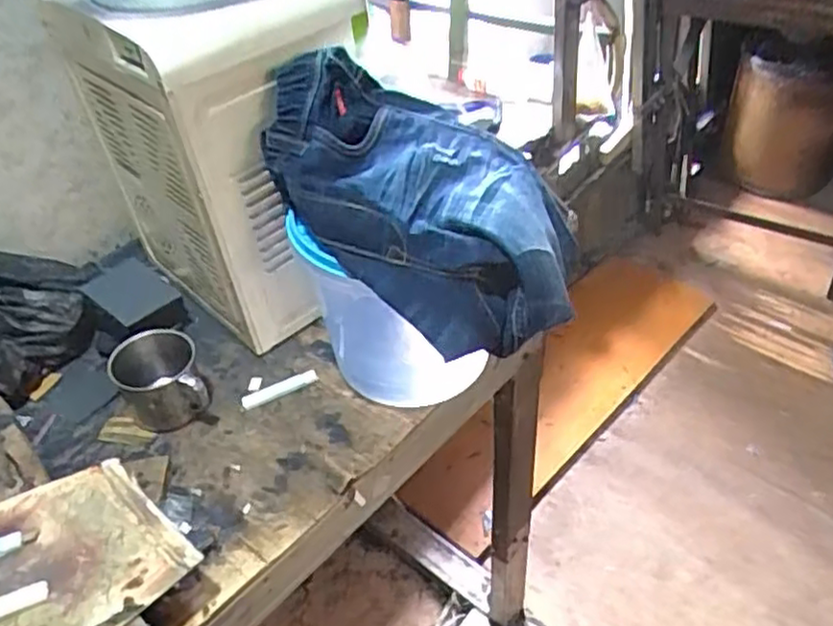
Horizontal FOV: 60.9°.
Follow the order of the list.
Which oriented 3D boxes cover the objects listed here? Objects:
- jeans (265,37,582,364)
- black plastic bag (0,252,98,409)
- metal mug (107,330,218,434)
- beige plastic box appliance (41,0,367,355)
[{"bbox_3d":[0.011,-0.104,0.615,0.197,0.154,0.277,-36,52,-27],"label":"jeans"},{"bbox_3d":[-0.450,0.006,0.777,0.128,0.104,0.187,24,52,27],"label":"black plastic bag"},{"bbox_3d":[-0.260,0.072,0.726,0.080,0.070,0.090,-26,48,-19],"label":"metal mug"},{"bbox_3d":[-0.189,-0.168,0.748,0.205,0.335,0.236,-33,51,-24],"label":"beige plastic box appliance"}]

